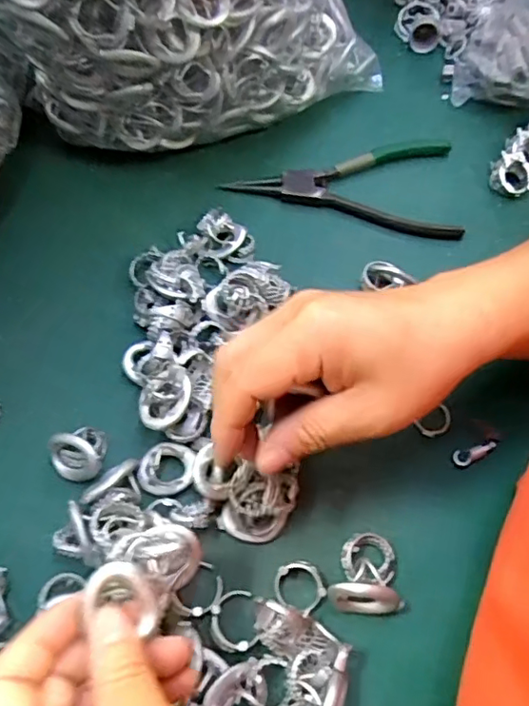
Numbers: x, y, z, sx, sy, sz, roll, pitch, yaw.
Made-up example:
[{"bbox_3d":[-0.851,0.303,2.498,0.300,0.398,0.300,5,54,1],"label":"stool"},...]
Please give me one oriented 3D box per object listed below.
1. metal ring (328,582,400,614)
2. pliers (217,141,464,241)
[{"bbox_3d":[0.049,0.122,0.274,0.034,0.024,0.012,4,63,0],"label":"metal ring"},{"bbox_3d":[0.060,-0.130,0.407,0.164,0.007,0.083,8,63,2],"label":"pliers"}]

